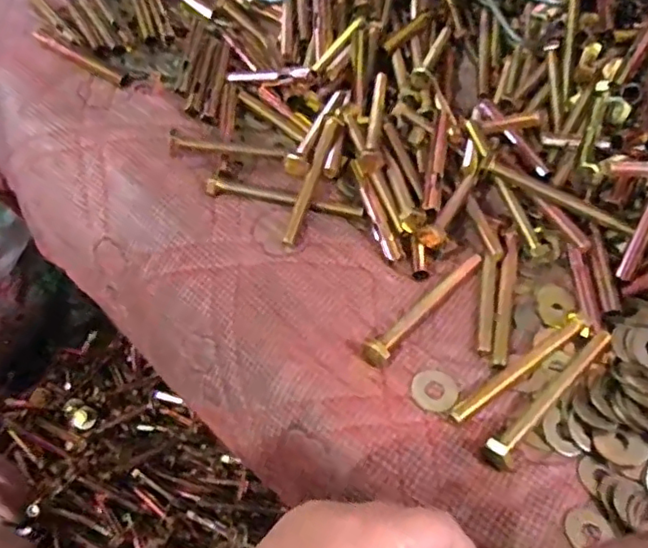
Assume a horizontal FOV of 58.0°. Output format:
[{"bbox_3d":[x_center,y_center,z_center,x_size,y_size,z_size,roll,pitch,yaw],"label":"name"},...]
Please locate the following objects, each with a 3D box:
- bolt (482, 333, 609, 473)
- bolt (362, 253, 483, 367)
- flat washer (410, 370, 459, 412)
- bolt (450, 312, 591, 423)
[{"bbox_3d":[0.123,0.065,0.316,0.106,0.009,0.013,-37,62,-25],"label":"bolt"},{"bbox_3d":[0.060,0.016,0.348,0.015,0.012,0.103,36,60,23],"label":"bolt"},{"bbox_3d":[0.060,0.063,0.317,0.025,0.004,0.024,1,53,-1],"label":"flat washer"},{"bbox_3d":[0.109,0.052,0.327,0.101,0.009,0.013,-28,59,-21],"label":"bolt"}]

